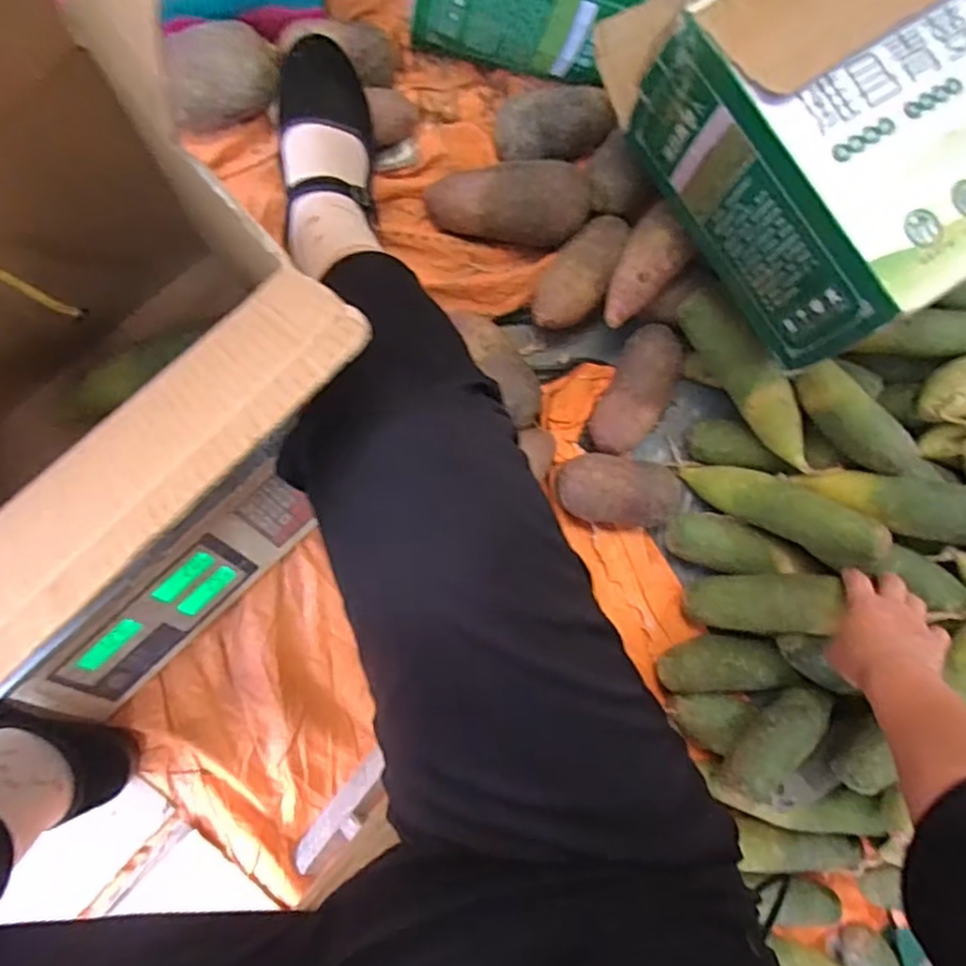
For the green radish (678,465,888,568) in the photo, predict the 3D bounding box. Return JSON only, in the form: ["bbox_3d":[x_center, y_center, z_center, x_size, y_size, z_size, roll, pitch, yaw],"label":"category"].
[{"bbox_3d":[0.307,0.027,0.657,0.051,0.203,0.055,-57,143,-6],"label":"green radish"}]

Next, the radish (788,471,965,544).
[{"bbox_3d":[0.422,0.020,0.615,0.204,0.053,0.057,14,87,21],"label":"radish"}]

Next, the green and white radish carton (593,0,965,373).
[{"bbox_3d":[0.328,-0.331,0.518,0.344,0.154,0.321,-34,95,-8],"label":"green and white radish carton"}]

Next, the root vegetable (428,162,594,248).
[{"bbox_3d":[0.025,-0.285,0.640,0.169,0.051,0.074,2,89,3],"label":"root vegetable"}]

